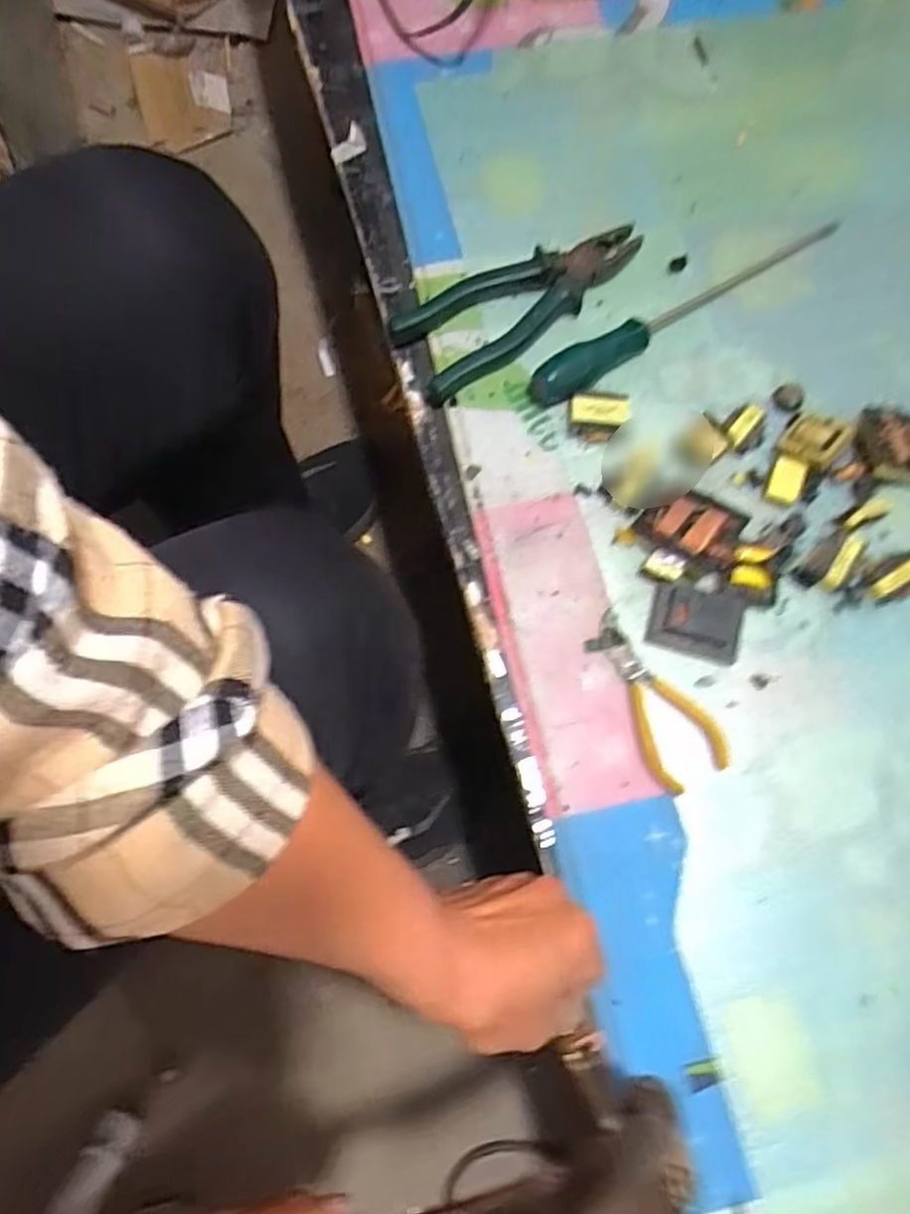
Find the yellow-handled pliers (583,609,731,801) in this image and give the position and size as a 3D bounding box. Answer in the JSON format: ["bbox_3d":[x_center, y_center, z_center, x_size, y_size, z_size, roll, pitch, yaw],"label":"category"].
[{"bbox_3d":[0.123,0.056,0.440,0.051,0.005,0.113,-31,75,-9],"label":"yellow-handled pliers"}]

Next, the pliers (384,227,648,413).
[{"bbox_3d":[0.051,-0.225,0.518,0.193,0.022,0.068,-31,75,-9],"label":"pliers"}]

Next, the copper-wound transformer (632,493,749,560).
[{"bbox_3d":[0.153,-0.051,0.463,0.060,0.025,0.037,25,74,8],"label":"copper-wound transformer"}]

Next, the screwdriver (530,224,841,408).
[{"bbox_3d":[0.182,-0.223,0.518,0.289,0.024,0.027,-30,75,-9],"label":"screwdriver"}]

